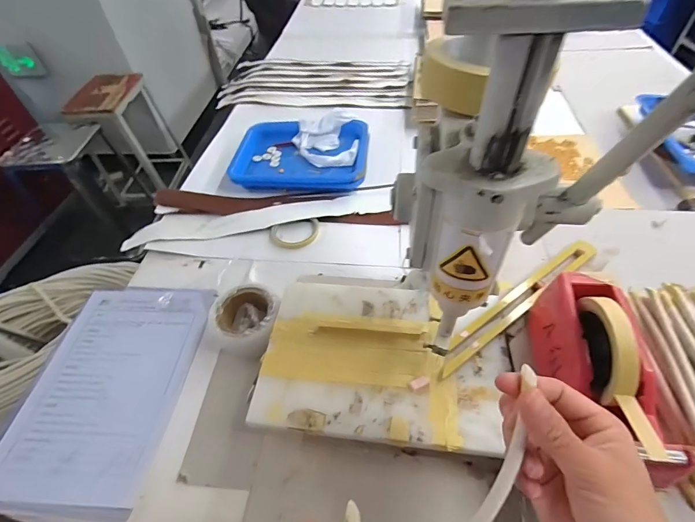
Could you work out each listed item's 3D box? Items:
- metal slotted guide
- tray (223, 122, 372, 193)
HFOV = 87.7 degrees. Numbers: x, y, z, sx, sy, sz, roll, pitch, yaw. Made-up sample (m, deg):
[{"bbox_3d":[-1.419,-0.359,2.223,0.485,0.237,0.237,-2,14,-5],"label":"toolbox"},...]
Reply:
[{"bbox_3d":[0.225,0.055,0.481,0.301,0.014,0.034,-31,55,-20],"label":"metal slotted guide"},{"bbox_3d":[-0.098,-0.241,0.806,0.288,0.038,0.222,6,51,9],"label":"tray"}]

